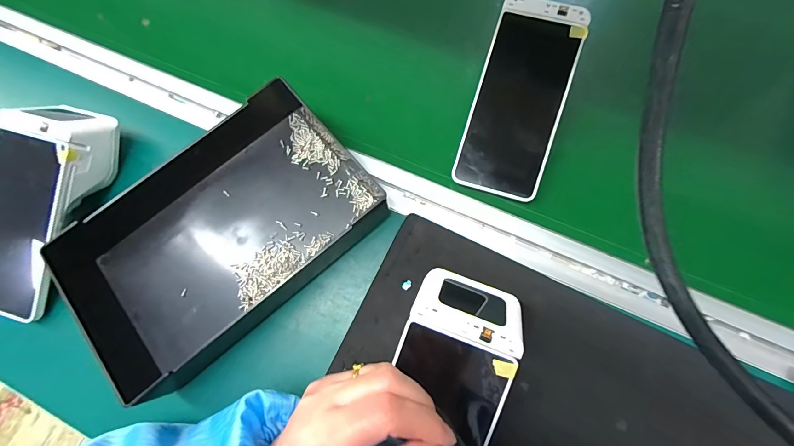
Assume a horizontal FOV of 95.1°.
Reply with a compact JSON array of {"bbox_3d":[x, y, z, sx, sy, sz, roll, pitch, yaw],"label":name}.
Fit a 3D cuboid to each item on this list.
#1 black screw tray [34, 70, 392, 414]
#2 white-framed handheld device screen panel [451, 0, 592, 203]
[{"bbox_3d":[-0.160,0.013,0.331,0.176,0.053,0.284,43,82,13],"label":"black screw tray"},{"bbox_3d":[0.116,-0.117,0.343,0.080,0.006,0.181,17,94,7],"label":"white-framed handheld device screen panel"}]

